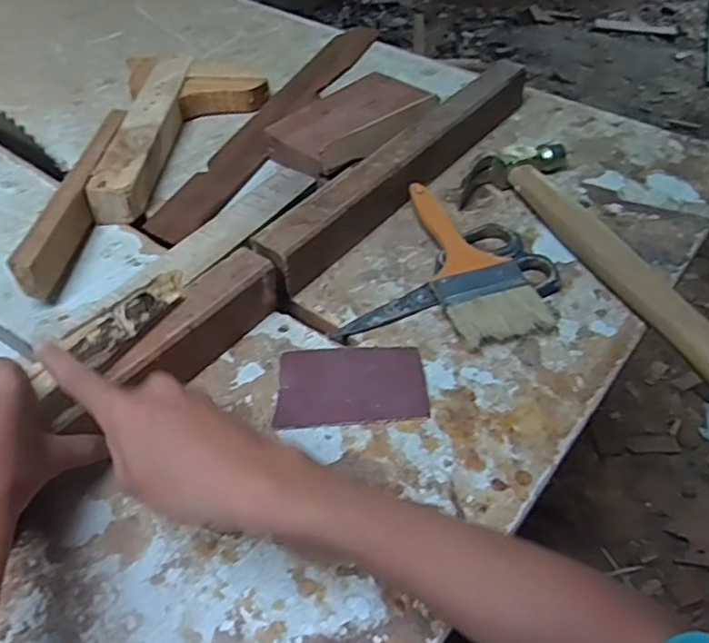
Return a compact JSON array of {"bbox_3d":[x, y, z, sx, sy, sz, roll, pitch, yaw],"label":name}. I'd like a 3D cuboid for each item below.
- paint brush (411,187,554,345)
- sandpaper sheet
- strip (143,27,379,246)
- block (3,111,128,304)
[{"bbox_3d":[0.083,-0.051,0.513,0.067,0.028,0.180,-15,48,-13],"label":"paint brush"},{"bbox_3d":[-0.002,0.043,0.445,0.103,0.009,0.064,-4,46,-2],"label":"sandpaper sheet"},{"bbox_3d":[-0.080,-0.234,0.696,0.059,0.014,0.455,16,49,16],"label":"strip"},{"bbox_3d":[-0.244,-0.112,0.565,0.020,0.052,0.246,1,46,2],"label":"block"}]

